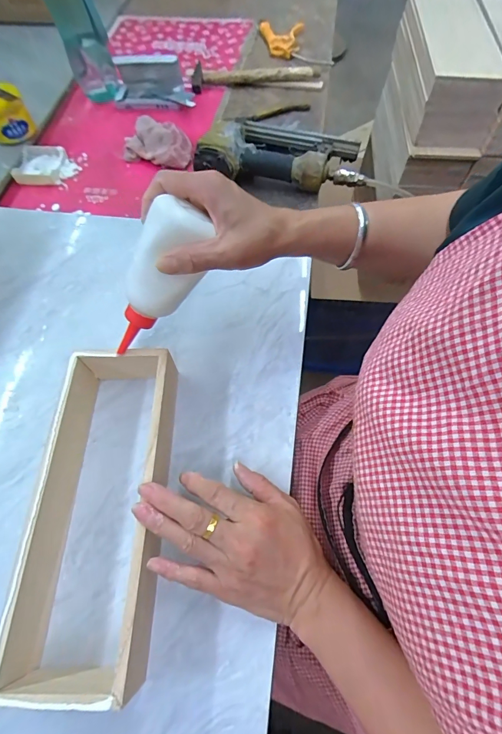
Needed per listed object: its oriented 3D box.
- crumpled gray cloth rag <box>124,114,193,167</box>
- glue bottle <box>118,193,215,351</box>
[{"bbox_3d":[-0.164,-0.382,0.603,0.134,0.043,0.067,21,67,12],"label":"crumpled gray cloth rag"},{"bbox_3d":[-0.088,-0.072,0.320,0.048,0.149,0.043,45,32,21],"label":"glue bottle"}]

